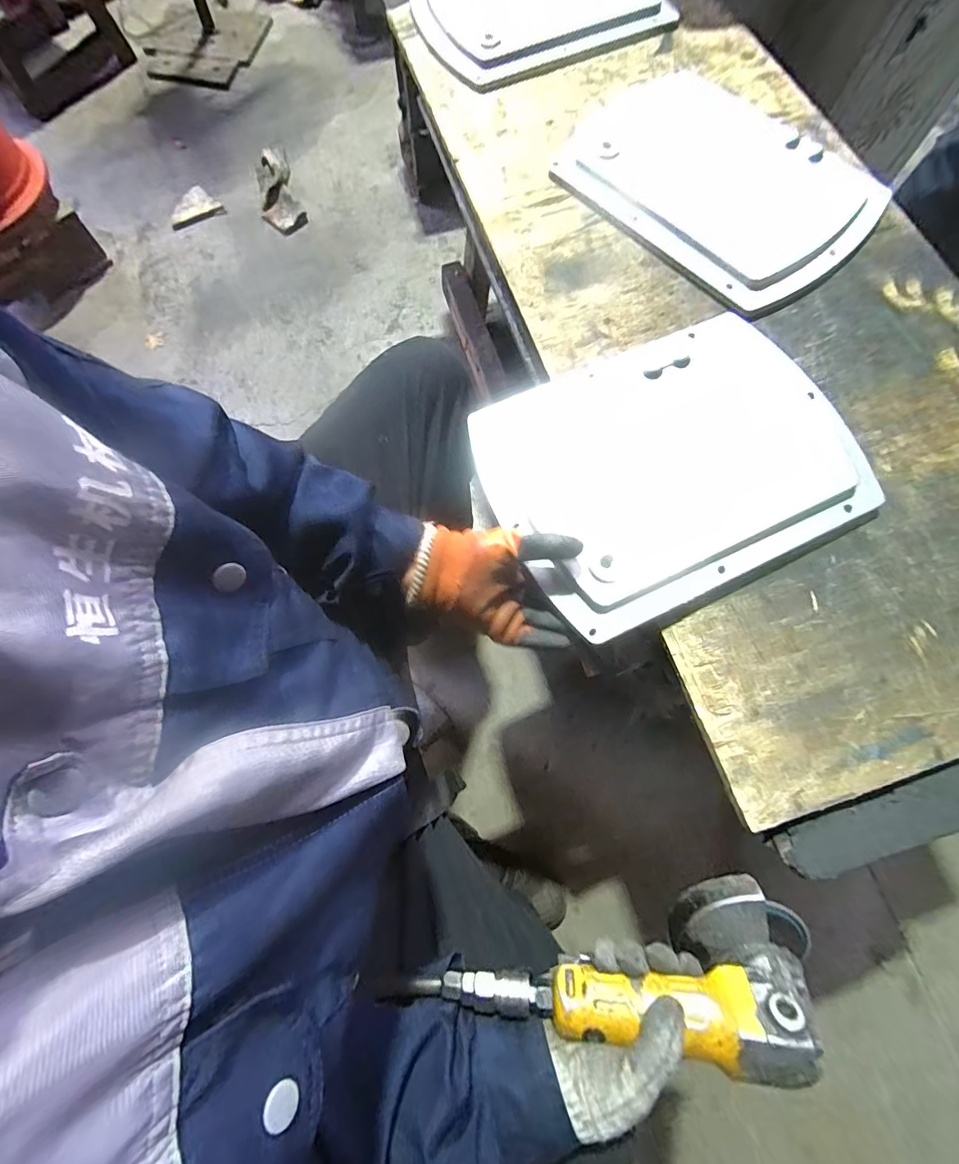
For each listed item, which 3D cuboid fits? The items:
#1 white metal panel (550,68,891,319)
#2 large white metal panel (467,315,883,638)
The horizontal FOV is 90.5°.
[{"bbox_3d":[0.296,-0.503,0.591,0.279,0.038,0.367,-40,77,-12],"label":"white metal panel"},{"bbox_3d":[0.190,-0.120,0.481,0.346,0.023,0.274,-24,74,-8],"label":"large white metal panel"}]

